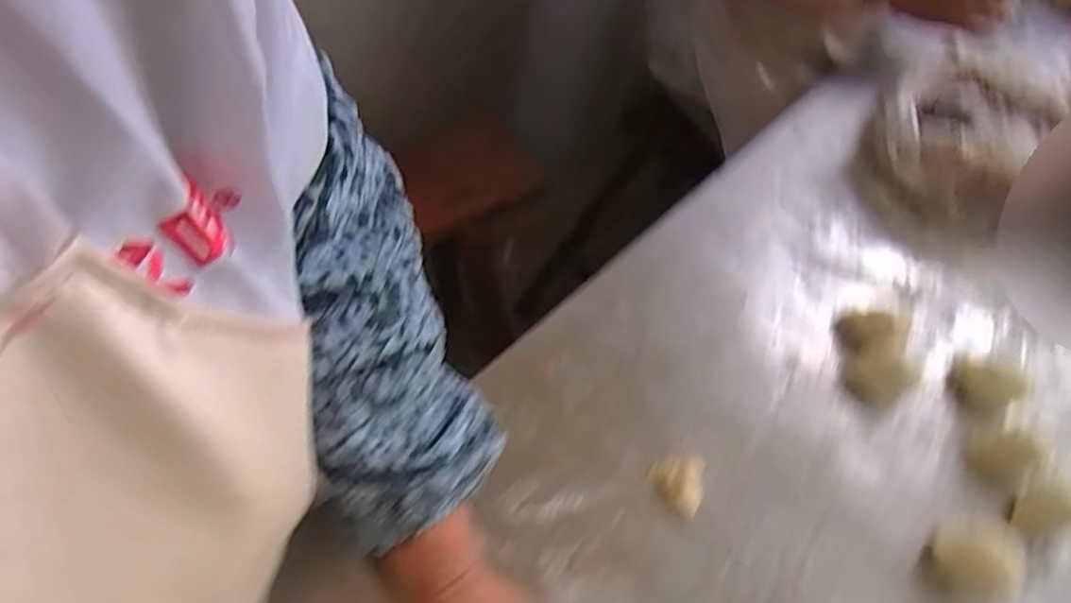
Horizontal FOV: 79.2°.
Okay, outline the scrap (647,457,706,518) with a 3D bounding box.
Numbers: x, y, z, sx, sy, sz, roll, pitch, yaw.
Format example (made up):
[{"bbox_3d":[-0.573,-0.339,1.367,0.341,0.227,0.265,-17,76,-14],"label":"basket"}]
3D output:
[{"bbox_3d":[0.103,0.134,0.474,0.038,0.011,0.039,11,58,-1],"label":"scrap"}]

